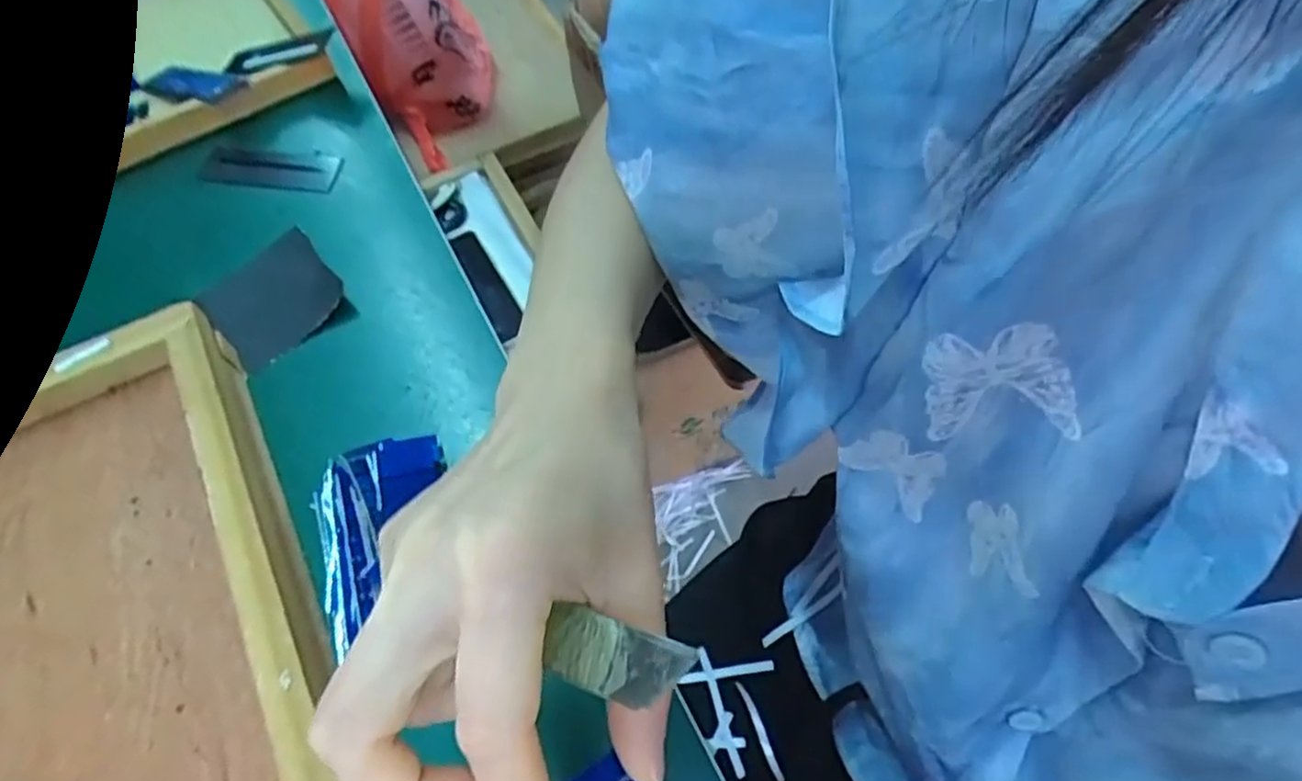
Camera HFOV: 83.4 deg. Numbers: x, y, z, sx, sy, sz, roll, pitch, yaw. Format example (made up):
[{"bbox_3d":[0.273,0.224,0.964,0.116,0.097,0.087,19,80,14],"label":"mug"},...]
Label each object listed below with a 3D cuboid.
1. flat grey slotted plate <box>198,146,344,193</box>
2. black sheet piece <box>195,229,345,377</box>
[{"bbox_3d":[-0.239,-0.140,0.461,0.085,0.007,0.030,4,59,7],"label":"flat grey slotted plate"},{"bbox_3d":[-0.209,-0.052,0.405,0.066,0.008,0.065,-39,64,-17],"label":"black sheet piece"}]

